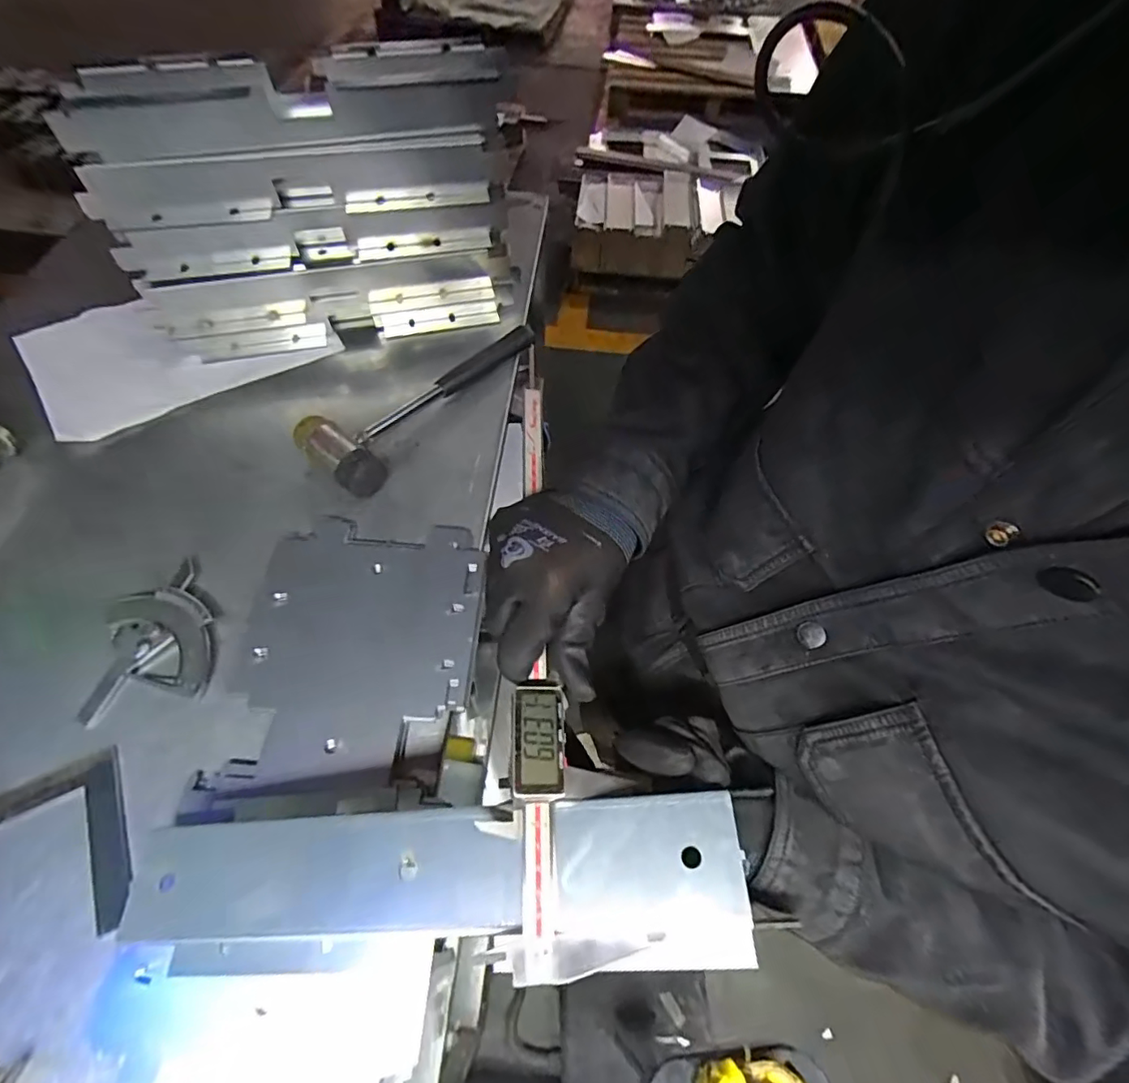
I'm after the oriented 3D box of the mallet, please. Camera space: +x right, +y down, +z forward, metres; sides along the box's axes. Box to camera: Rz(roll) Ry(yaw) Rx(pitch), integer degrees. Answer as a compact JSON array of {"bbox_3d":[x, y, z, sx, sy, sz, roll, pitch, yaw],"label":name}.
[{"bbox_3d":[-0.152,-0.170,0.593,0.102,0.042,0.289,33,63,15],"label":"mallet"}]

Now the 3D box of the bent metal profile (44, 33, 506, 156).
[{"bbox_3d":[-0.246,-0.400,0.488,0.366,0.052,0.080,-11,61,-10],"label":"bent metal profile"}]

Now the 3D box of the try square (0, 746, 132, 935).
[{"bbox_3d":[-0.350,0.217,0.378,0.079,0.004,0.124,-27,65,-17],"label":"try square"}]

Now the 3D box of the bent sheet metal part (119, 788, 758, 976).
[{"bbox_3d":[-0.083,0.187,0.292,0.344,0.019,0.074,-8,60,8],"label":"bent sheet metal part"}]

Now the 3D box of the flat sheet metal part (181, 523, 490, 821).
[{"bbox_3d":[-0.174,0.087,0.454,0.188,0.016,0.238,4,60,-1],"label":"flat sheet metal part"}]

